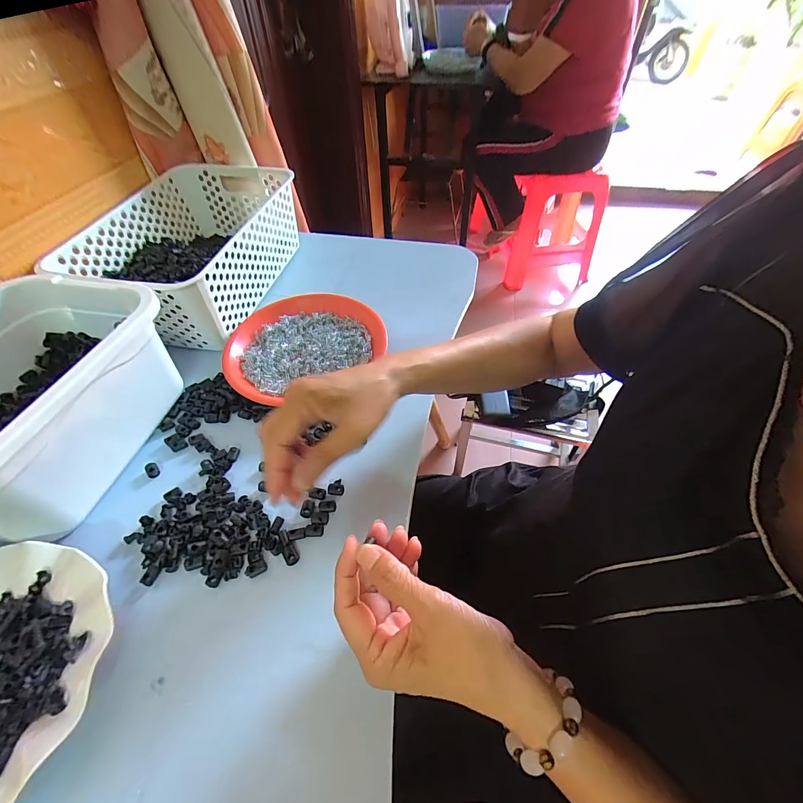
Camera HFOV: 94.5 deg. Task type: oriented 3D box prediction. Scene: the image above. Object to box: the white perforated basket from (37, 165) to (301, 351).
[{"bbox_3d":[-0.293,-0.216,0.532,0.201,0.107,0.307,10,52,10],"label":"white perforated basket"}]

